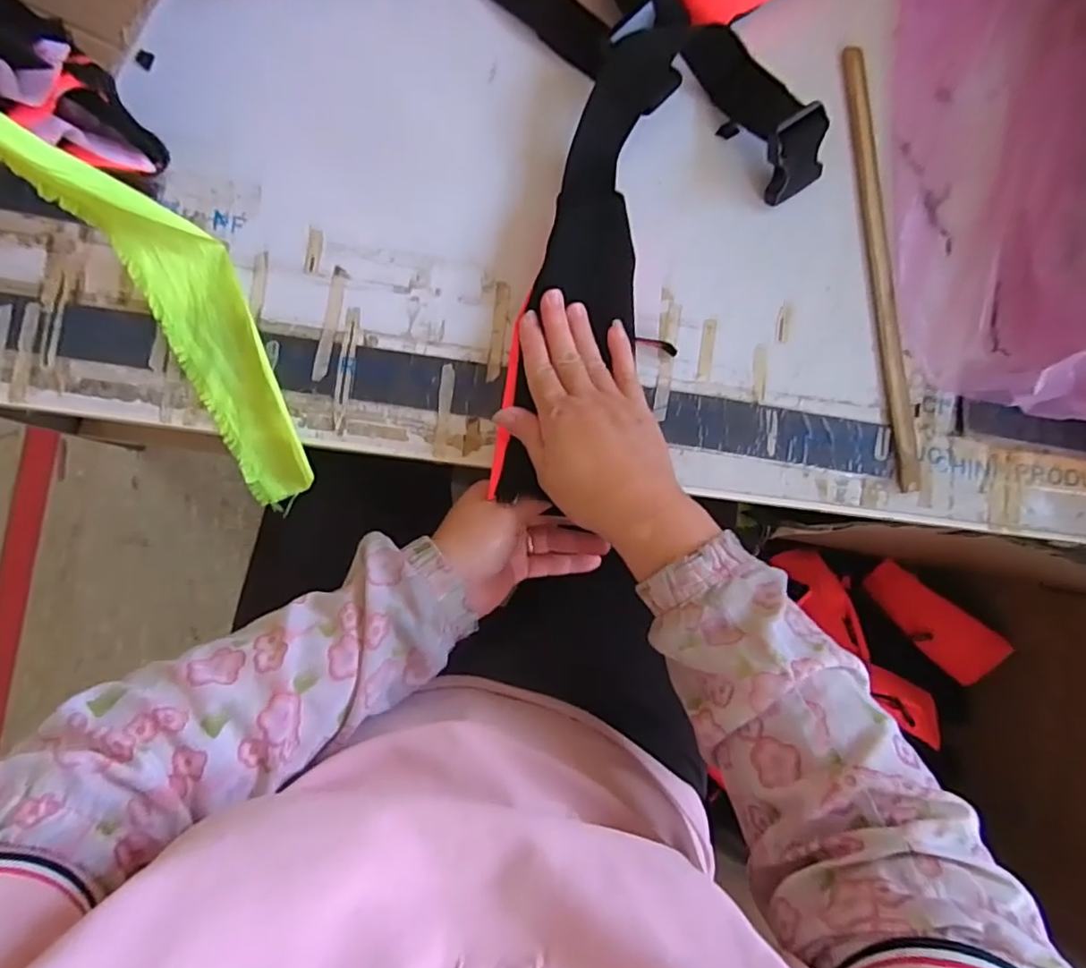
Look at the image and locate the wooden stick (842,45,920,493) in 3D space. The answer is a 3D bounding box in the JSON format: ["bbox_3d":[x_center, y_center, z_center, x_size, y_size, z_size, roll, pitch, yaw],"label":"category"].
[{"bbox_3d":[0.254,-0.165,0.462,0.016,0.007,0.338,-5,87,-4],"label":"wooden stick"}]

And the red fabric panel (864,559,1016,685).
[{"bbox_3d":[0.677,0.241,1.083,0.020,0.107,0.226,-17,51,-38],"label":"red fabric panel"}]

